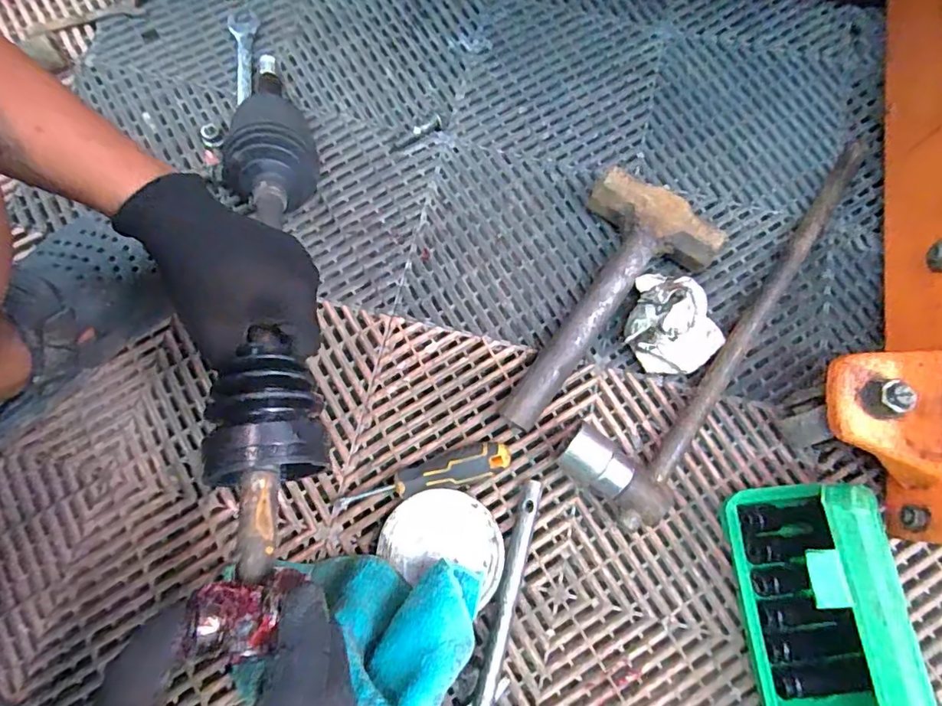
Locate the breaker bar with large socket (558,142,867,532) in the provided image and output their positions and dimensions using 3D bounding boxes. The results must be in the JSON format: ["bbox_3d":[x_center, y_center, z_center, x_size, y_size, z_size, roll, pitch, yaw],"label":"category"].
[{"bbox_3d":[0.254,-0.044,0.493,0.096,0.041,0.458,40,79,10],"label":"breaker bar with large socket"}]

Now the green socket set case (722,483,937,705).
[{"bbox_3d":[0.266,0.243,0.378,0.086,0.109,0.289,-6,75,-1],"label":"green socket set case"}]

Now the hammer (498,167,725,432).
[{"bbox_3d":[0.118,-0.034,0.481,0.119,0.049,0.248,29,77,8],"label":"hammer"}]

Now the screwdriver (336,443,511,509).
[{"bbox_3d":[-0.041,0.106,0.455,0.150,0.033,0.026,-14,75,-3],"label":"screwdriver"}]

